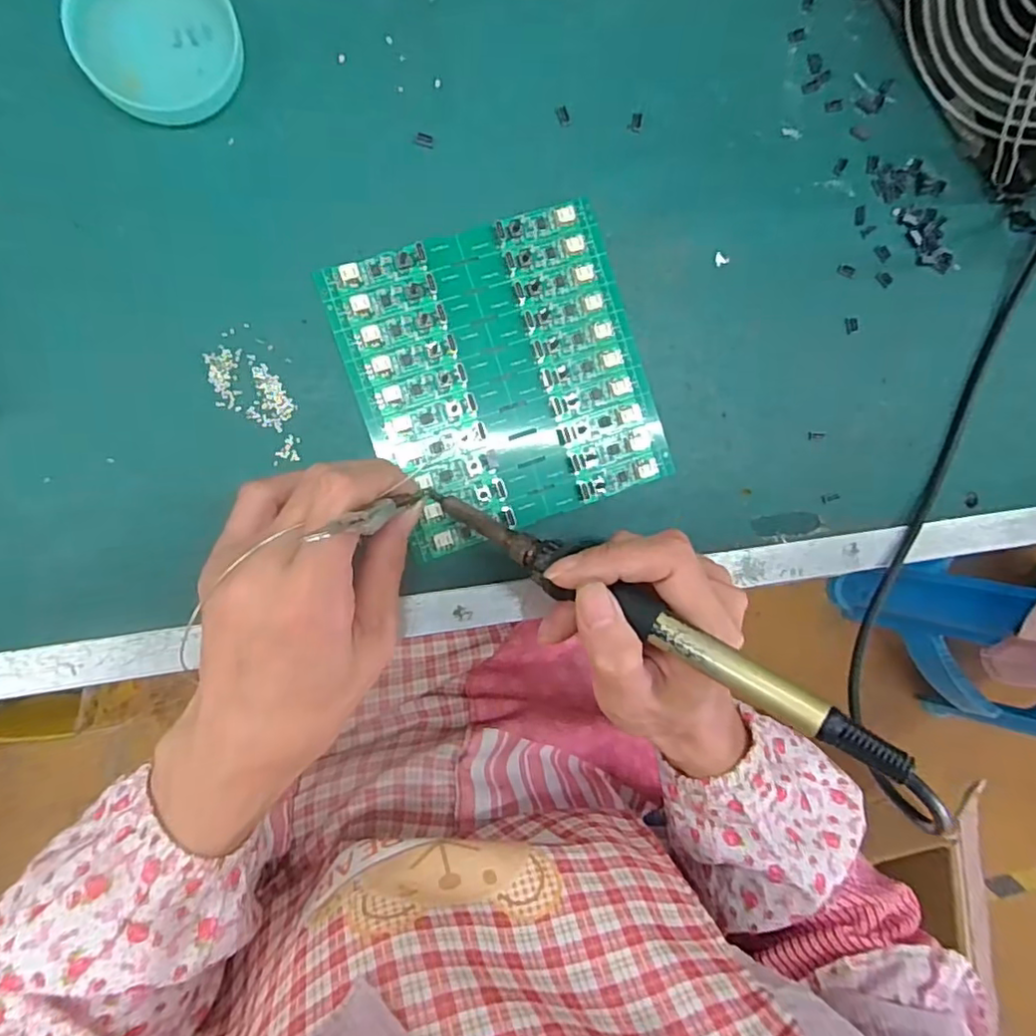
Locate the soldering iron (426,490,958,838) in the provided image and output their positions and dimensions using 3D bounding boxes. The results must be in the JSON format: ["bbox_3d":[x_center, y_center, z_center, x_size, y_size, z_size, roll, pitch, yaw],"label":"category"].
[{"bbox_3d":[0.052,0.038,0.236,0.220,0.030,0.024,29,88,27],"label":"soldering iron"}]

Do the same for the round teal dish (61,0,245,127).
[{"bbox_3d":[-0.150,-0.203,0.259,0.063,0.011,0.065,0,93,-9],"label":"round teal dish"}]

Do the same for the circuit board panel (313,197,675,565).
[{"bbox_3d":[-0.006,-0.066,0.293,0.134,0.005,0.137,-19,96,-8],"label":"circuit board panel"}]

